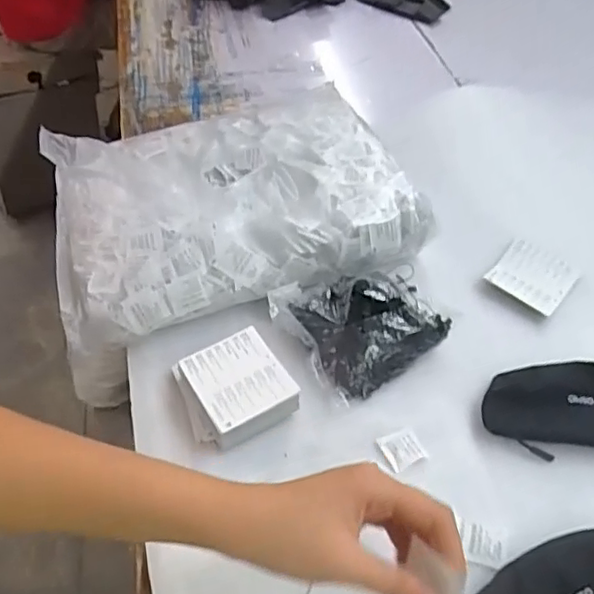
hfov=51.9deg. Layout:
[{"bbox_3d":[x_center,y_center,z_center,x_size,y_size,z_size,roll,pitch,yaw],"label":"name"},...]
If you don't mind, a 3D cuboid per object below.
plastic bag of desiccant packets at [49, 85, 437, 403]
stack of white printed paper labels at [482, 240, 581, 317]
[{"bbox_3d":[-0.101,-0.133,0.806,0.446,0.103,0.345,-17,51,-16],"label":"plastic bag of desiccant packets"},{"bbox_3d":[0.296,-0.025,0.766,0.091,0.010,0.087,31,54,23],"label":"stack of white printed paper labels"}]

